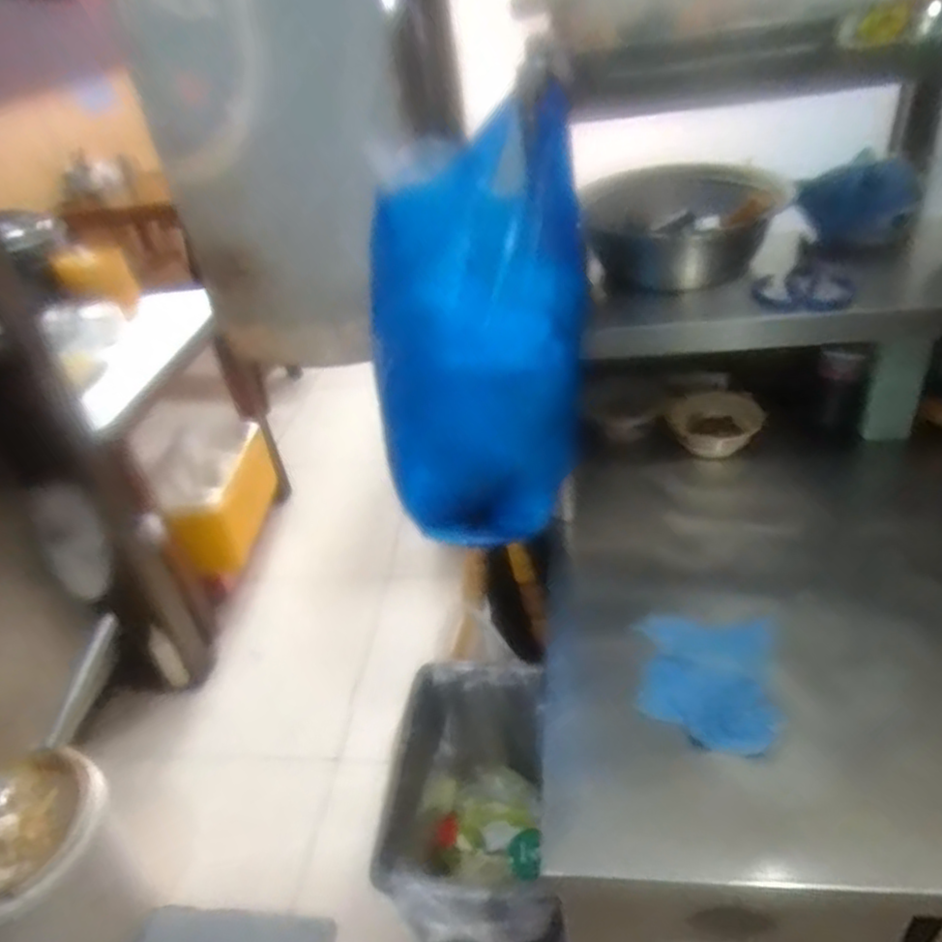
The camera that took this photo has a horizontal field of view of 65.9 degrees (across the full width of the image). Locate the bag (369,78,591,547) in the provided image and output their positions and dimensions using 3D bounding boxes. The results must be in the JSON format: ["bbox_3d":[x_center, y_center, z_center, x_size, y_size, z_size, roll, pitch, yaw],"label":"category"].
[{"bbox_3d":[0.009,-0.156,0.864,0.242,0.465,0.182,-8,36,-4],"label":"bag"}]

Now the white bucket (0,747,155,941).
[{"bbox_3d":[-0.760,0.716,1.301,0.313,0.333,0.284,13,40,24],"label":"white bucket"}]

